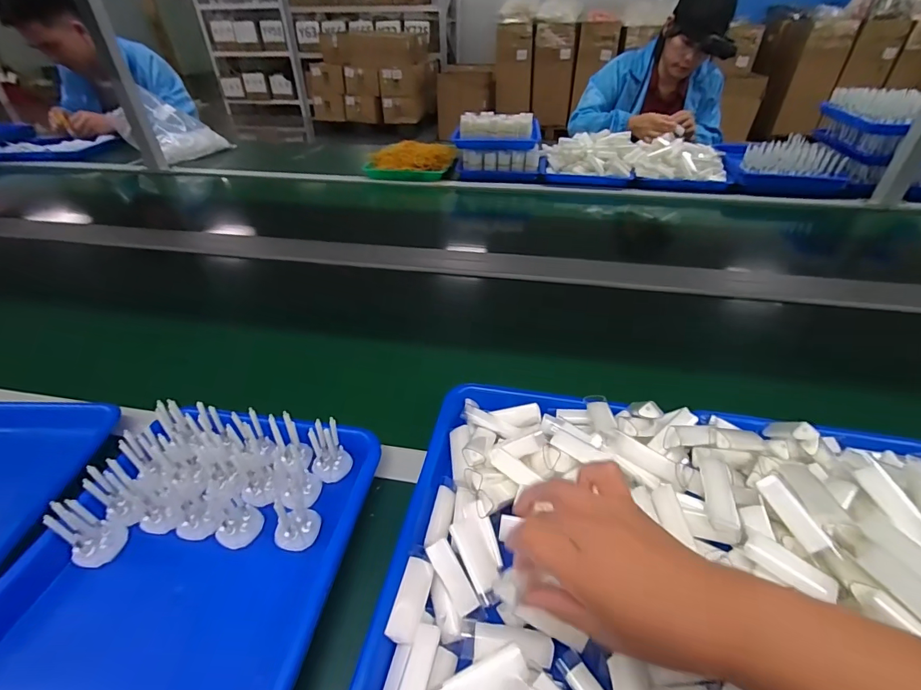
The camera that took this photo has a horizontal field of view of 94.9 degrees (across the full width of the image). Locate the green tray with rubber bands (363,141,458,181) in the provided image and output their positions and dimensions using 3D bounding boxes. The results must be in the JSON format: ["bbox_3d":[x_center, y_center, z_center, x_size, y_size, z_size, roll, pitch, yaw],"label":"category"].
[{"bbox_3d":[-0.149,-0.541,1.250,0.271,0.070,0.173,1,38,2],"label":"green tray with rubber bands"}]

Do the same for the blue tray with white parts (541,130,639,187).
[{"bbox_3d":[0.358,-0.531,1.201,0.255,0.102,0.196,9,39,13],"label":"blue tray with white parts"}]

